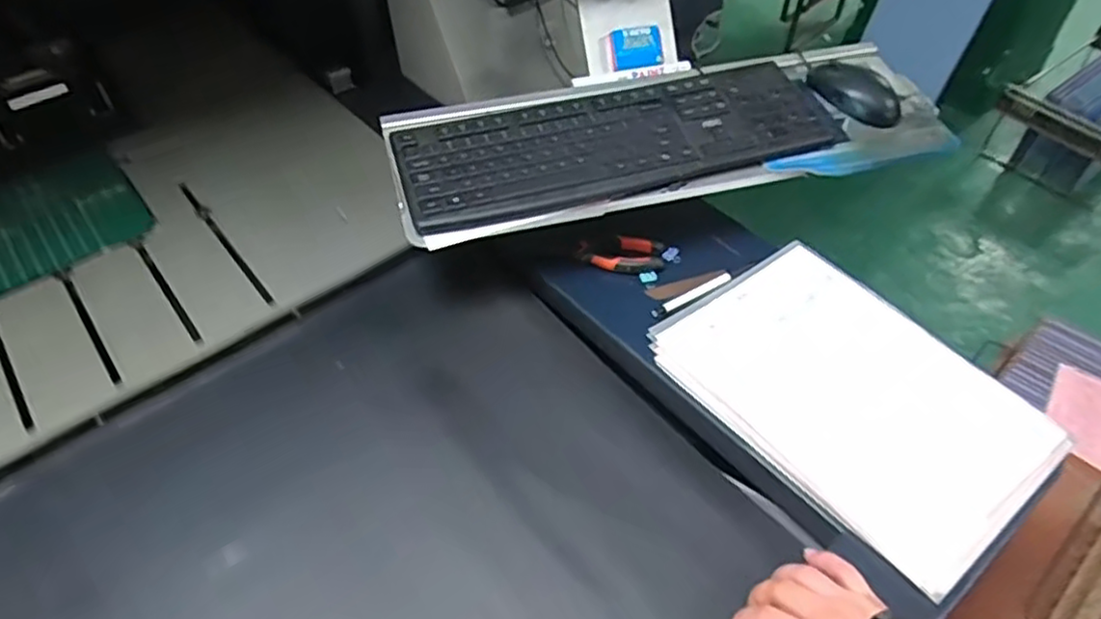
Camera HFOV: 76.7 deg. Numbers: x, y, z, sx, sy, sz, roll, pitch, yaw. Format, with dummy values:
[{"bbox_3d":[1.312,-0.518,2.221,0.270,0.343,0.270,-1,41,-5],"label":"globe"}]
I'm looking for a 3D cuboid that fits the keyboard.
[{"bbox_3d":[0.075,-0.189,0.733,0.458,0.032,0.181,-13,50,-10],"label":"keyboard"}]

